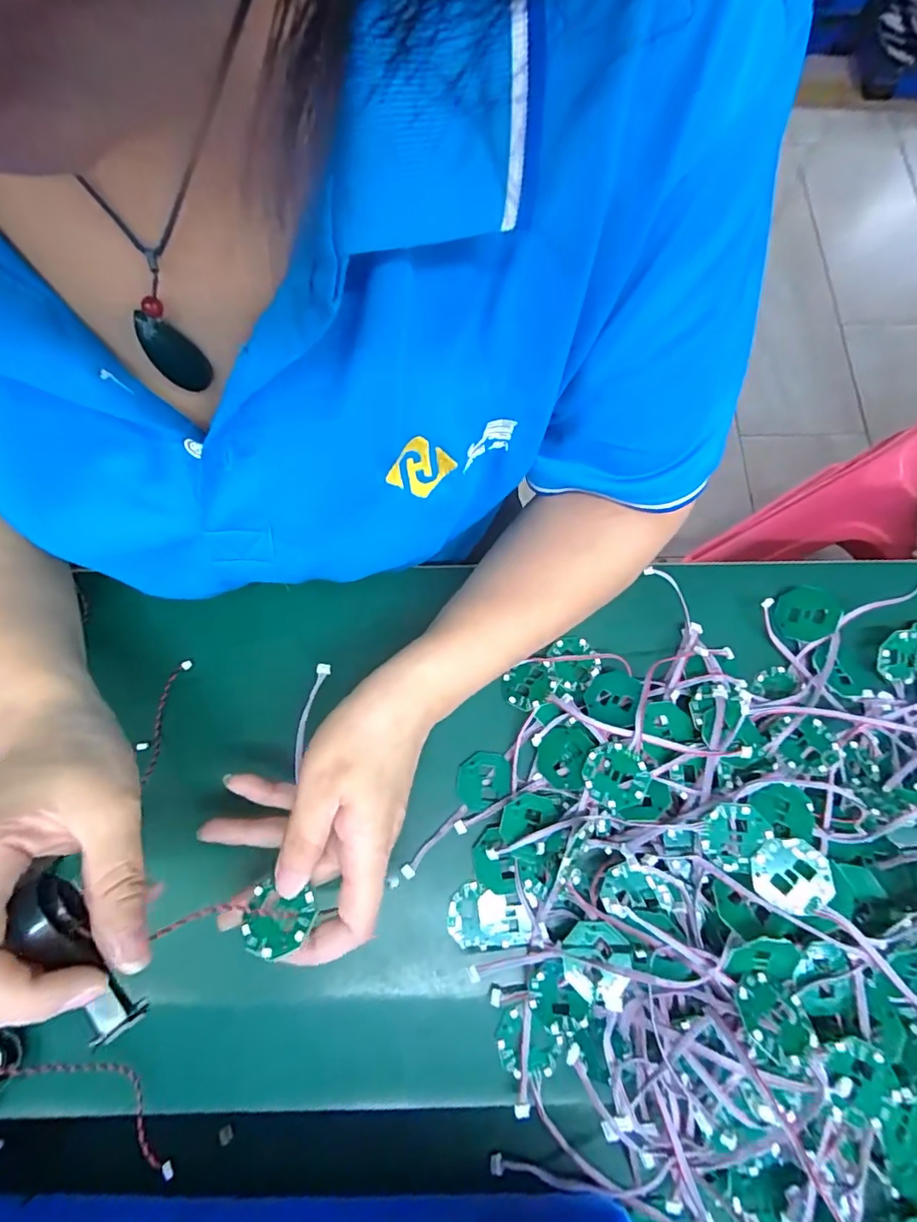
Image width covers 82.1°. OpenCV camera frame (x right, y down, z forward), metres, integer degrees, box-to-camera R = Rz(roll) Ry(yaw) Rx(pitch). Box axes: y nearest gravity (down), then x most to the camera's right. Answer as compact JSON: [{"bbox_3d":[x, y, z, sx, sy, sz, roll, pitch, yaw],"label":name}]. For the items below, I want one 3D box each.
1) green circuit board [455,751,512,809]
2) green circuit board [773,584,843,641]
[{"bbox_3d":[0.015,0.101,0.315,0.035,0.004,0.029,-31,77,-9],"label":"green circuit board"},{"bbox_3d":[0.225,0.002,0.341,0.036,0.004,0.036,12,80,36],"label":"green circuit board"}]

